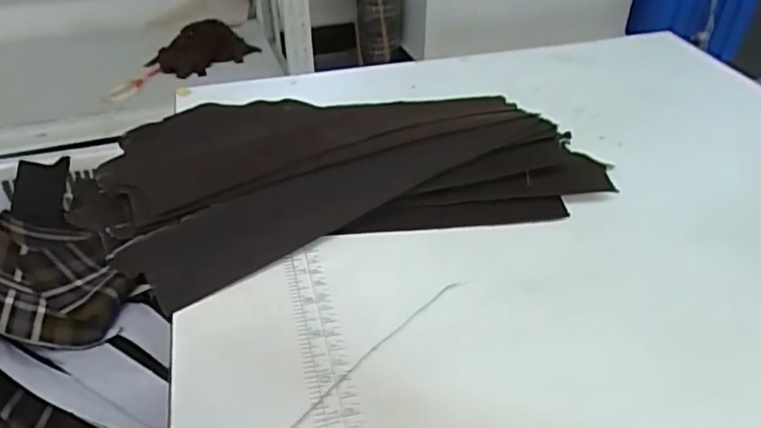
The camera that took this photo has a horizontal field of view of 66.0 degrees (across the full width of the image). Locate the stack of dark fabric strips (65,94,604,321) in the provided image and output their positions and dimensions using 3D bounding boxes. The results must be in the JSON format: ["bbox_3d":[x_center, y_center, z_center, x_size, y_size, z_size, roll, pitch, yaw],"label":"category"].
[{"bbox_3d":[-0.028,-0.038,0.412,0.335,0.043,0.169,-13,40,-15],"label":"stack of dark fabric strips"}]

